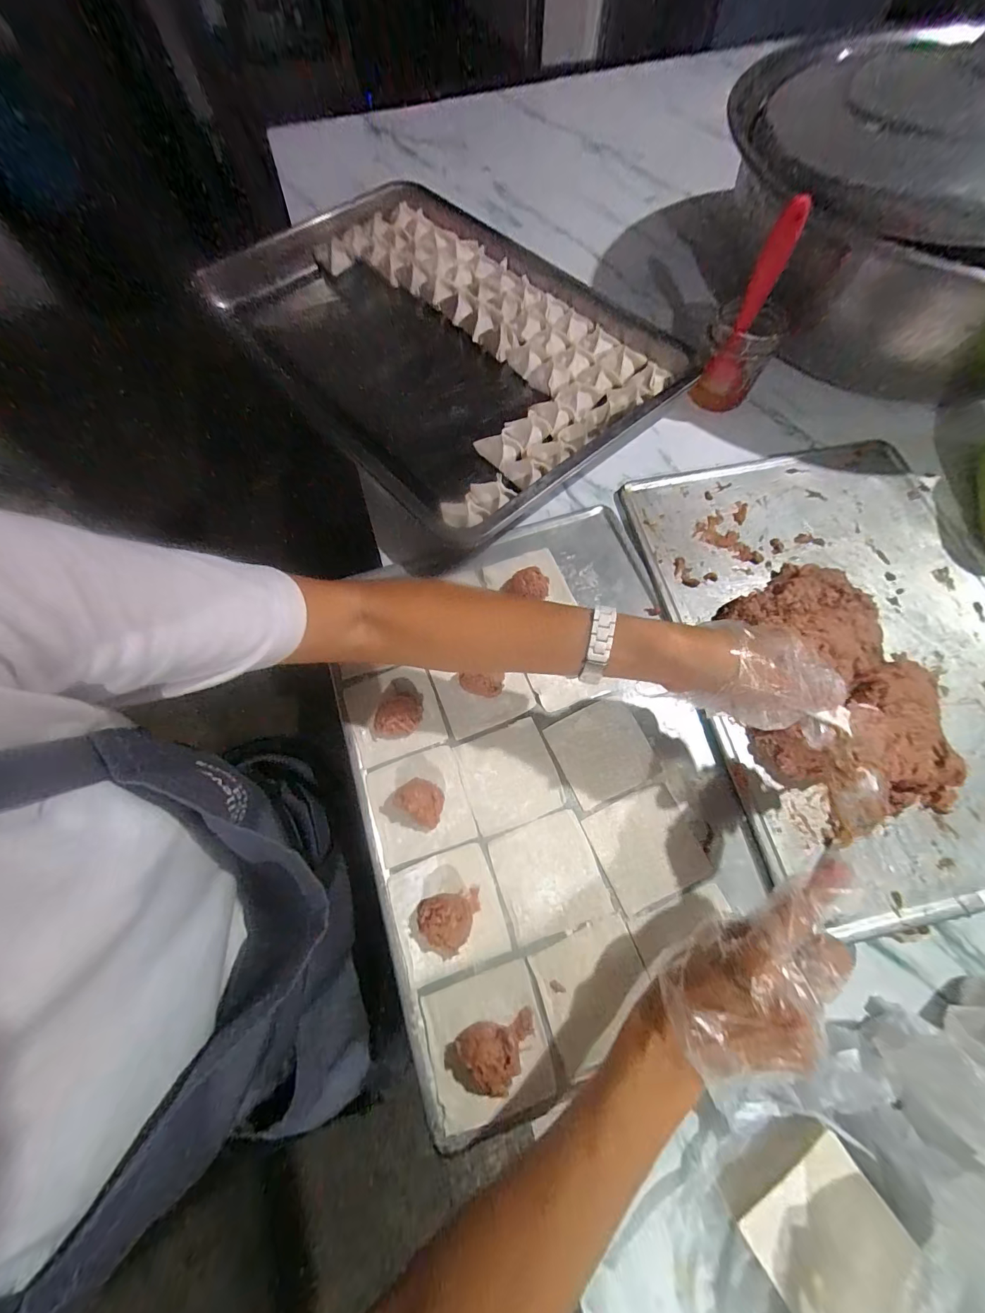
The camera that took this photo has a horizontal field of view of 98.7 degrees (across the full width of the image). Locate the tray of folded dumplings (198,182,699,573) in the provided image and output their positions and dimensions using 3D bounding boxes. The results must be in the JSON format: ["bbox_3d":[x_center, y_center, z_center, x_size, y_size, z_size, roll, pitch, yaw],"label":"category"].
[{"bbox_3d":[-0.079,-0.425,0.556,0.396,0.057,0.609,-39,73,-13],"label":"tray of folded dumplings"}]

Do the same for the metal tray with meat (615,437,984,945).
[{"bbox_3d":[0.347,-0.024,0.389,0.328,0.052,0.453,-11,69,-3],"label":"metal tray with meat"}]

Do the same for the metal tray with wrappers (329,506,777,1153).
[{"bbox_3d":[0.040,0.079,0.366,0.308,0.026,0.432,-17,70,-5],"label":"metal tray with wrappers"}]

